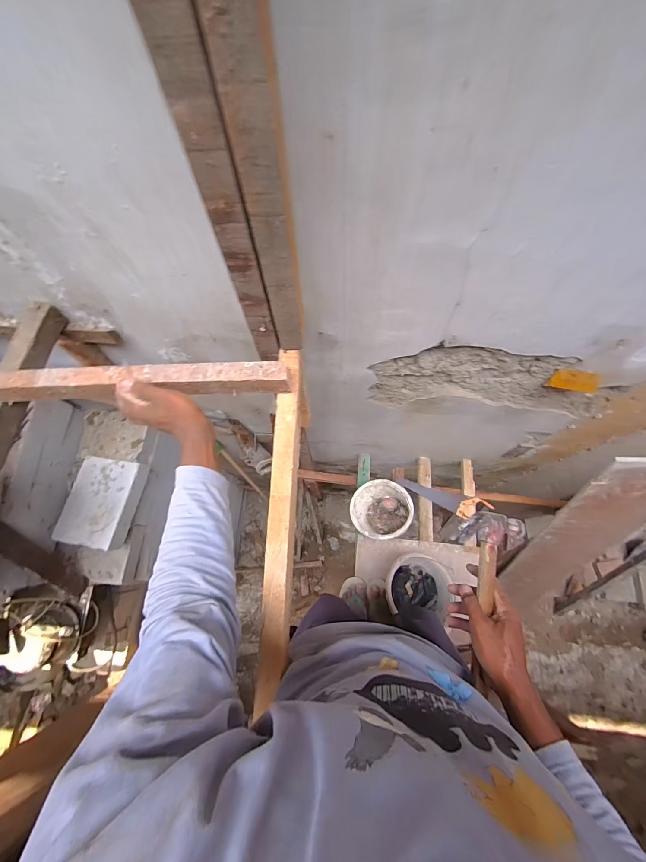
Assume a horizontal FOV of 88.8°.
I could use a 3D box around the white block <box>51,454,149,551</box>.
[{"bbox_3d":[-0.740,0.237,1.112,0.218,0.080,0.280,11,70,5],"label":"white block"}]

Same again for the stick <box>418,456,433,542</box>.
[{"bbox_3d":[0.462,0.294,1.474,0.061,0.031,0.373,5,70,3],"label":"stick"}]

